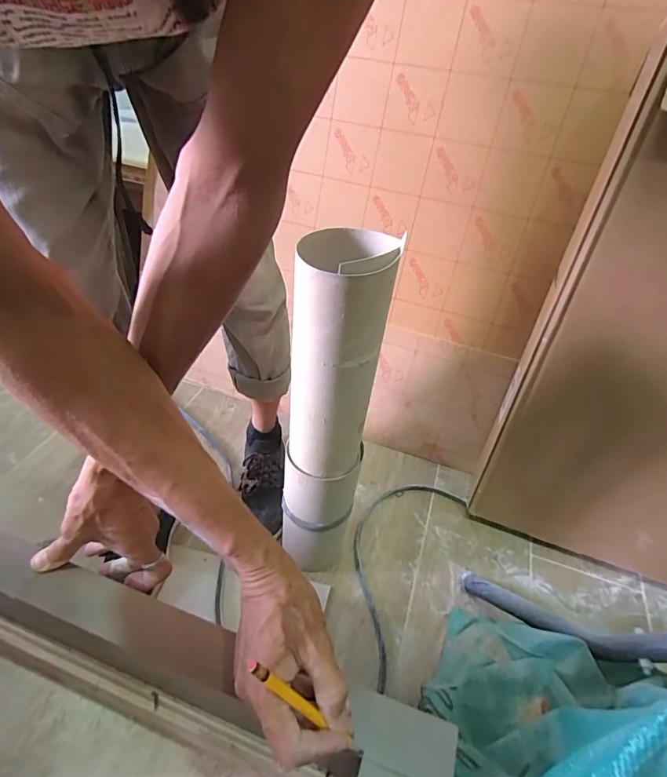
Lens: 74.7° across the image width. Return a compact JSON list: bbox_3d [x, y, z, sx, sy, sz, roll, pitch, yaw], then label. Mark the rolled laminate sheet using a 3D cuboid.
[{"bbox_3d":[-0.007,0.053,0.586,0.108,0.543,0.093,4,41,-3],"label":"rolled laminate sheet"}]

